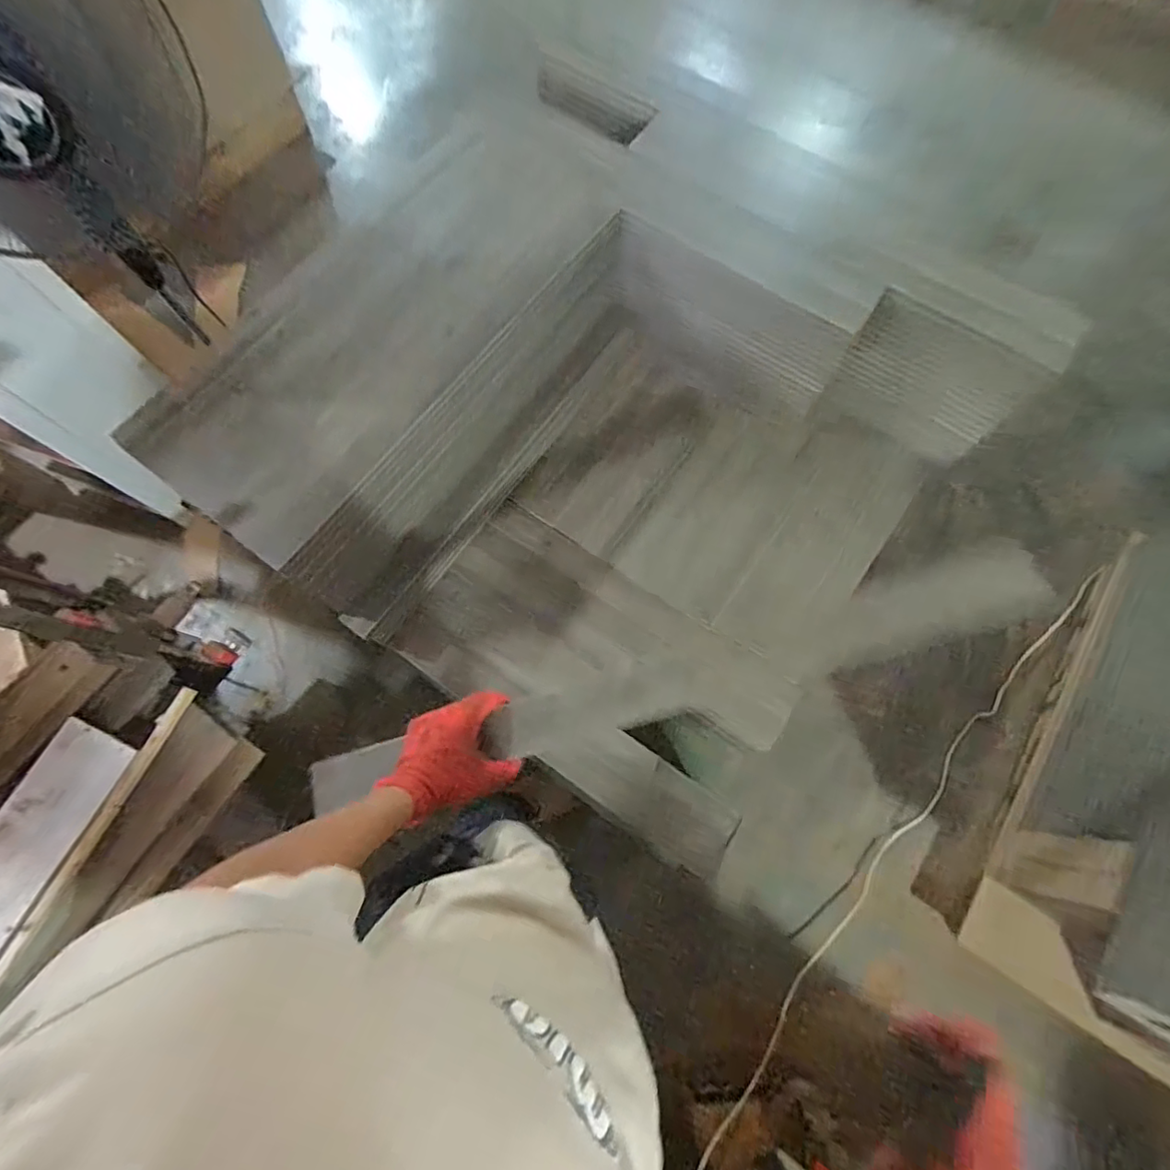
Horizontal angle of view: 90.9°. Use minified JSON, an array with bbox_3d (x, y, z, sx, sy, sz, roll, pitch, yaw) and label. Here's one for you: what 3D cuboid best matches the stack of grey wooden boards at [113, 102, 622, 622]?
[{"bbox_3d":[-0.322,-0.428,1.110,0.408,0.267,0.917,35,76,10],"label":"stack of grey wooden boards"}]

